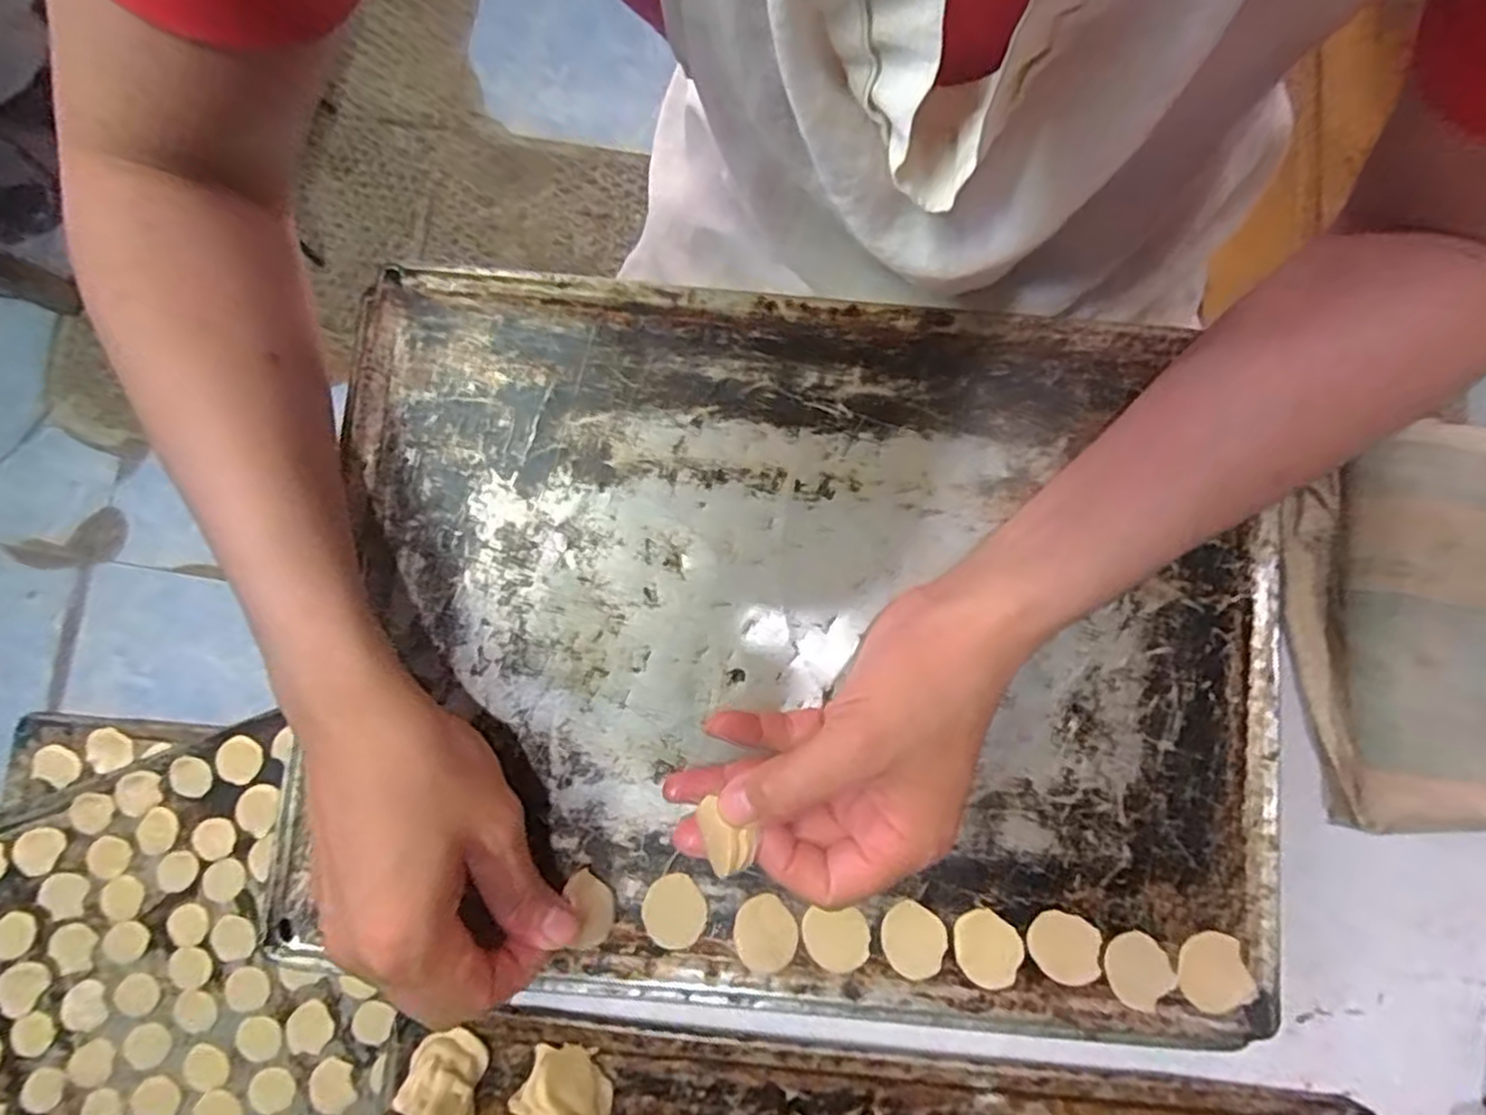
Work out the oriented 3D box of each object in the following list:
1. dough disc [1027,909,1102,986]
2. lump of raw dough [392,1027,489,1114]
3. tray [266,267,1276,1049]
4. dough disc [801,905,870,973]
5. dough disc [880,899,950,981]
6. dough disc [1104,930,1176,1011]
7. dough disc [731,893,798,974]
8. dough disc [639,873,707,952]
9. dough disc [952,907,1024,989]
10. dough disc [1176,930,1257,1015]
[{"bbox_3d":[0.148,0.179,0.332,0.033,0.004,0.029,28,84,5],"label":"dough disc"},{"bbox_3d":[-0.135,0.234,0.322,0.033,0.024,0.039,11,83,3],"label":"lump of raw dough"},{"bbox_3d":[0.025,0.038,0.347,0.446,0.027,0.335,5,79,0],"label":"tray"},{"bbox_3d":[0.042,0.175,0.330,0.030,0.004,0.027,1,82,1],"label":"dough disc"},{"bbox_3d":[0.078,0.176,0.332,0.030,0.004,0.030,0,82,1],"label":"dough disc"},{"bbox_3d":[0.181,0.189,0.330,0.029,0.004,0.030,0,82,1],"label":"dough disc"},{"bbox_3d":[0.010,0.173,0.331,0.029,0.004,0.031,0,82,1],"label":"dough disc"},{"bbox_3d":[-0.032,0.163,0.332,0.029,0.004,0.031,0,82,1],"label":"dough disc"},{"bbox_3d":[0.112,0.179,0.332,0.032,0.004,0.029,36,84,5],"label":"dough disc"},{"bbox_3d":[0.214,0.189,0.329,0.030,0.004,0.033,0,82,1],"label":"dough disc"}]

